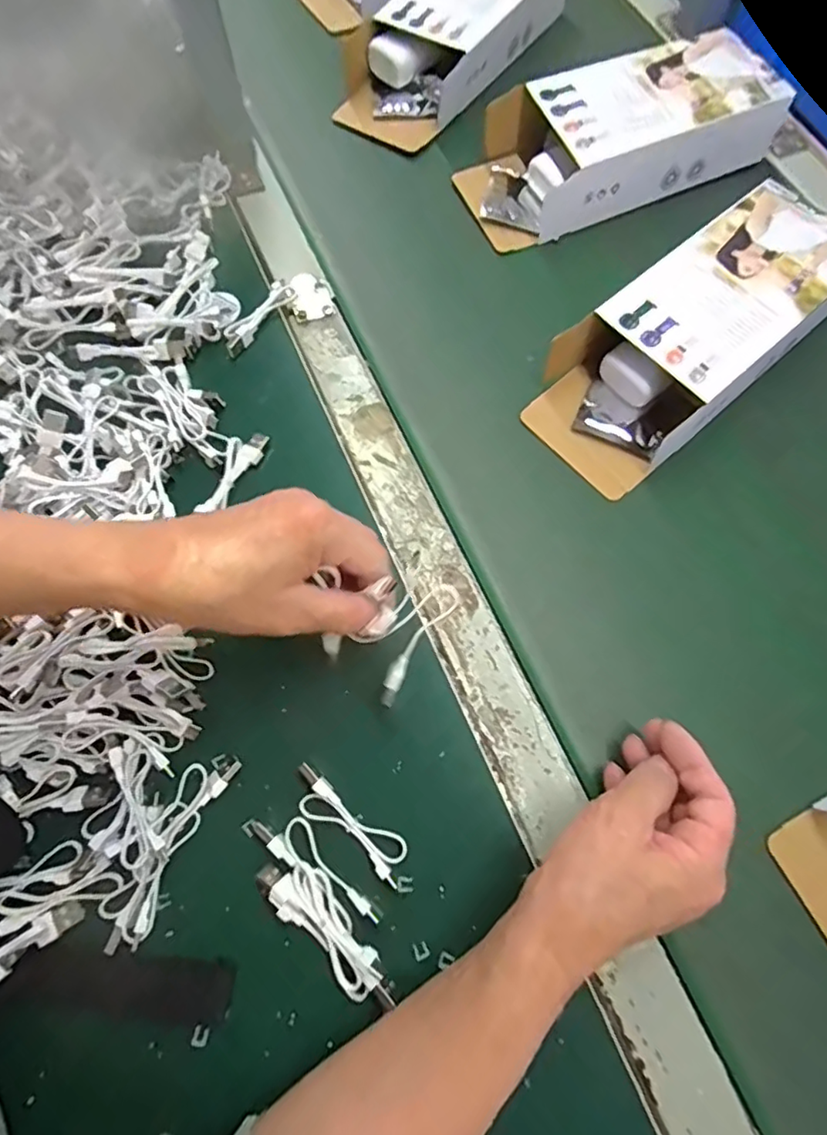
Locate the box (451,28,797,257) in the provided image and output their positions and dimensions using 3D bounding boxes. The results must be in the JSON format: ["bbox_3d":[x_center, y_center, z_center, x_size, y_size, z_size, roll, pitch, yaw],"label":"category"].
[{"bbox_3d":[0.165,-0.349,0.474,0.253,0.054,0.120,-18,71,-3],"label":"box"}]

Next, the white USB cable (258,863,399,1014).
[{"bbox_3d":[-0.045,0.185,0.296,0.026,0.017,0.085,-42,73,-11],"label":"white USB cable"}]

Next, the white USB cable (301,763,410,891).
[{"bbox_3d":[-0.036,0.140,0.318,0.076,0.013,0.022,33,75,14],"label":"white USB cable"}]

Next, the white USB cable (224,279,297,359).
[{"bbox_3d":[-0.116,-0.189,0.438,0.019,0.012,0.076,33,75,13],"label":"white USB cable"}]

